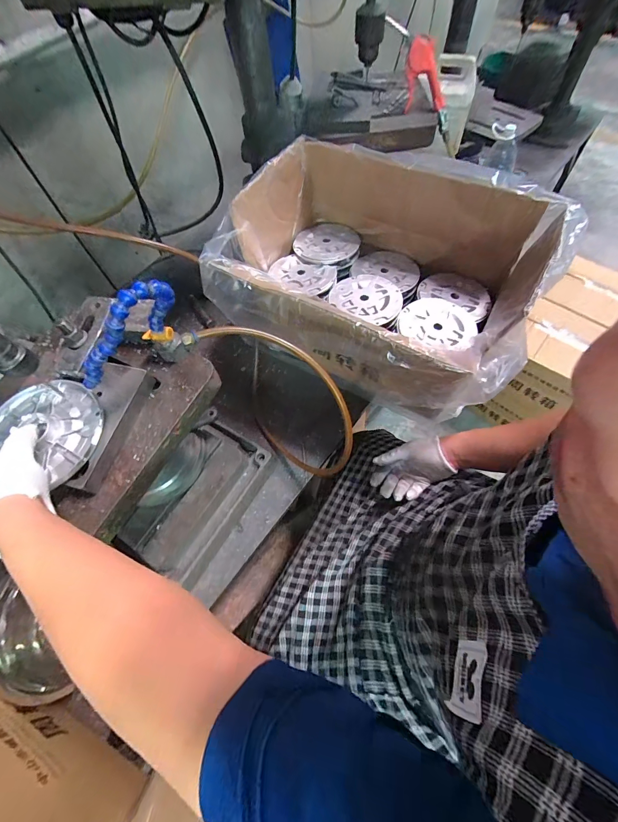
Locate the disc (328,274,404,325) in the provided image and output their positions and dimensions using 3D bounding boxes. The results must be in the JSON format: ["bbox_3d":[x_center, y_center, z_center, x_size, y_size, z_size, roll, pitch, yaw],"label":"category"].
[{"bbox_3d":[0.114,-0.219,0.661,0.132,0.014,0.117,30,67,18],"label":"disc"}]

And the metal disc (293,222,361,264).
[{"bbox_3d":[0.043,-0.361,0.734,0.135,0.011,0.135,-1,62,3],"label":"metal disc"}]

